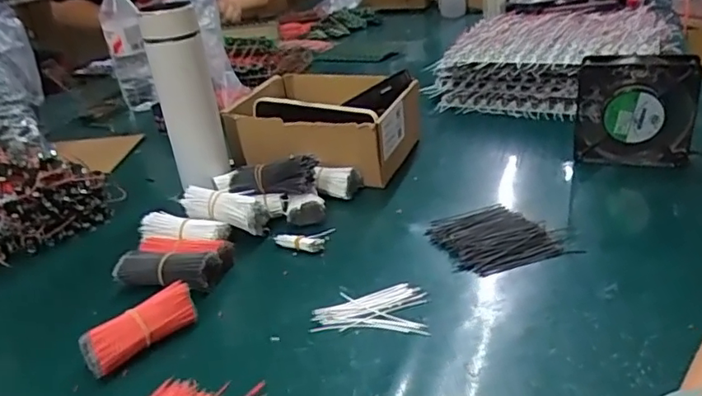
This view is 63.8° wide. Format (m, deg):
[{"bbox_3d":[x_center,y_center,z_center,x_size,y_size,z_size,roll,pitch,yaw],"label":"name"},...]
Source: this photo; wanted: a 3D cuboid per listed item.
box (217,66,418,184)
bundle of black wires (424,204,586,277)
[{"bbox_3d":[-0.042,-0.095,0.750,0.232,0.105,0.171,6,29,22],"label":"box"},{"bbox_3d":[0.137,0.036,0.542,0.110,0.016,0.099,-11,27,-9],"label":"bundle of black wires"}]

